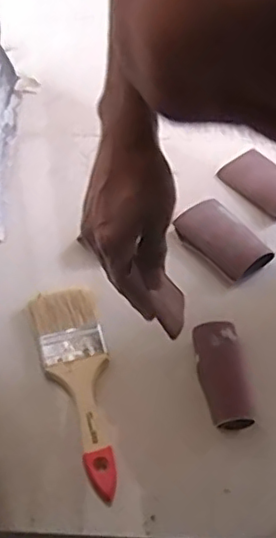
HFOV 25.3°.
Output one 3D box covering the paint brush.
[{"bbox_3d":[-0.051,0.100,0.548,0.058,0.023,0.201,-12,52,-11],"label":"paint brush"}]

